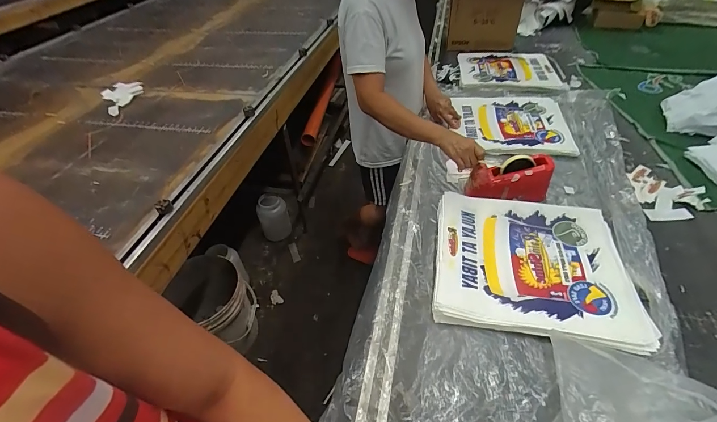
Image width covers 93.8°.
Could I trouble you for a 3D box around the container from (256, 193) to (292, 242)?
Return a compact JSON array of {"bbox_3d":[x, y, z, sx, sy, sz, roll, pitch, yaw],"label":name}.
[{"bbox_3d":[-0.451,0.038,1.802,0.159,0.237,0.133,-14,45,-9],"label":"container"}]

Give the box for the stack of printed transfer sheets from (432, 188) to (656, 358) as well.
[{"bbox_3d":[0.371,0.105,0.732,0.393,0.027,0.349,6,47,7],"label":"stack of printed transfer sheets"}]

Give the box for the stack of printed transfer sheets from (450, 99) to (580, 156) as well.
[{"bbox_3d":[0.508,-0.296,1.118,0.330,0.015,0.311,3,47,4],"label":"stack of printed transfer sheets"}]

